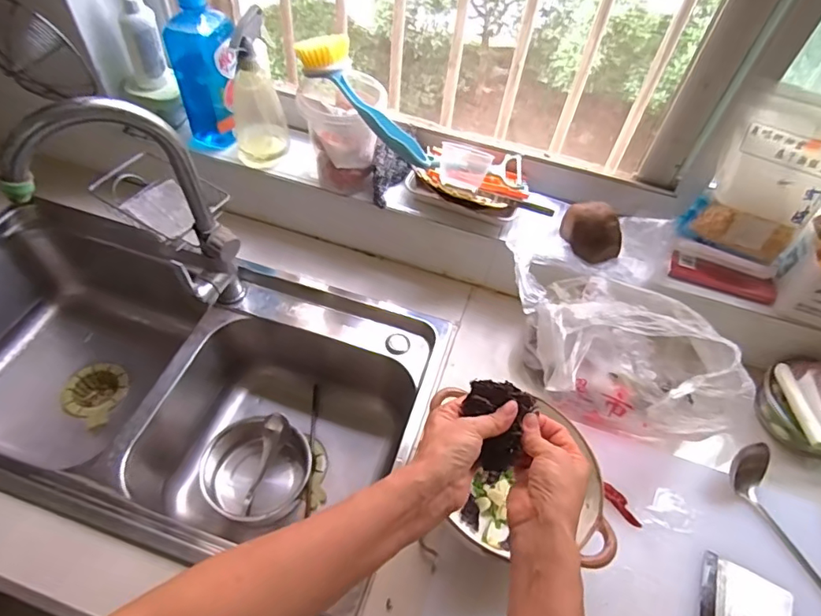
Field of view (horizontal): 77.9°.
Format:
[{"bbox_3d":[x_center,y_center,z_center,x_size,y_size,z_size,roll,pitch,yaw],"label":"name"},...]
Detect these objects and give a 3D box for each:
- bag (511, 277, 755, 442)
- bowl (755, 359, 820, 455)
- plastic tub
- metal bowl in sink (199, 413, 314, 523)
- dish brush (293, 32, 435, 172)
[{"bbox_3d":[0.270,0.079,0.648,0.252,0.201,0.194,21,54,10],"label":"bag"},{"bbox_3d":[0.552,0.139,0.695,0.116,0.079,0.122,-3,54,-7],"label":"bowl"},{"bbox_3d":[-0.099,-0.272,0.762,0.113,0.157,0.112,2,53,-3],"label":"plastic tub"},{"bbox_3d":[-0.237,0.245,0.784,0.153,0.090,0.146,2,53,-3],"label":"metal bowl in sink"},{"bbox_3d":[-0.057,-0.263,0.647,0.064,0.048,0.268,-26,60,-22],"label":"dish brush"}]

